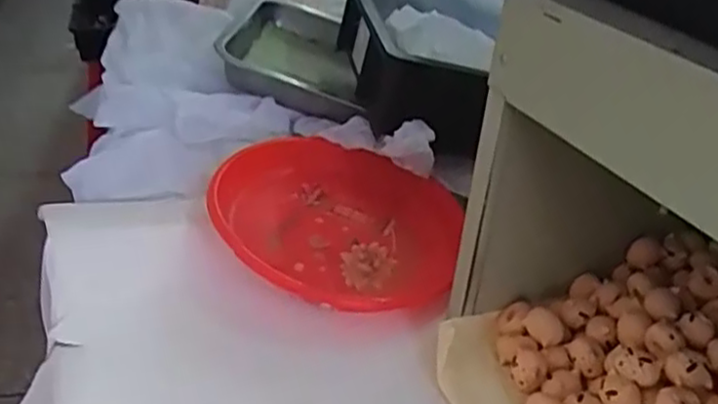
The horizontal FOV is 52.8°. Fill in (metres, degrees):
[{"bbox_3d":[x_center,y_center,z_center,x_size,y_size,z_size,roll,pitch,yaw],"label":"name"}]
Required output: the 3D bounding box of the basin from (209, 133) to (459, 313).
[{"bbox_3d":[-0.018,0.013,0.658,0.214,0.057,0.206,3,30,-2],"label":"basin"}]

